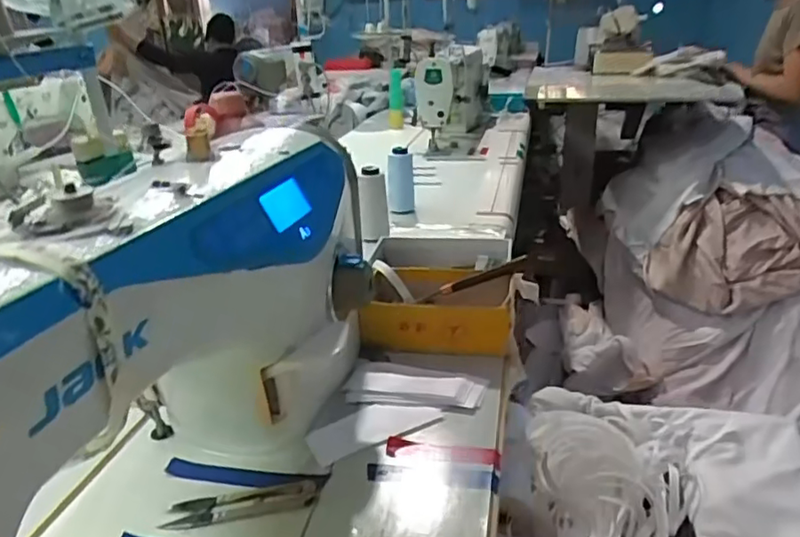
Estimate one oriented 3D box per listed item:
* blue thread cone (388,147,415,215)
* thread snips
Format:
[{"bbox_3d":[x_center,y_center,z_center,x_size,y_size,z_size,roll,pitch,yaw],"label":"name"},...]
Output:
[{"bbox_3d":[0.002,-0.151,1.039,0.045,0.104,0.052,-2,23,3],"label":"blue thread cone"},{"bbox_3d":[-0.108,0.162,0.416,0.101,0.010,0.025,-6,23,-7],"label":"thread snips"}]

